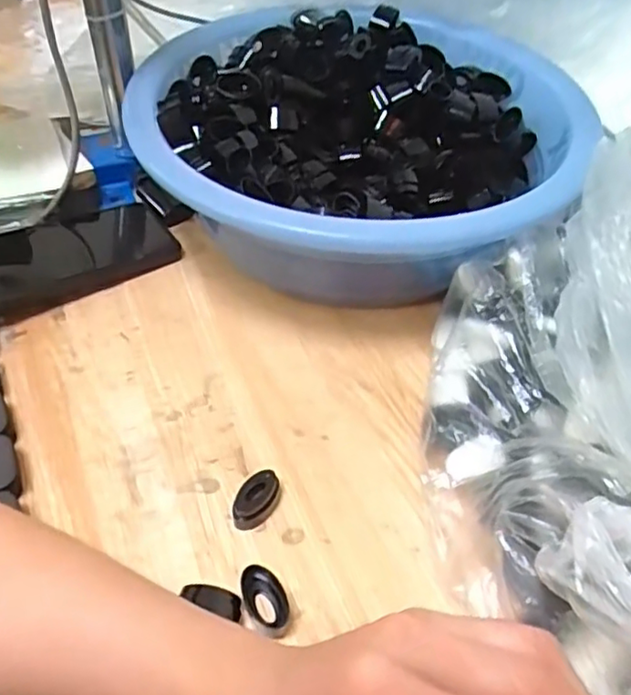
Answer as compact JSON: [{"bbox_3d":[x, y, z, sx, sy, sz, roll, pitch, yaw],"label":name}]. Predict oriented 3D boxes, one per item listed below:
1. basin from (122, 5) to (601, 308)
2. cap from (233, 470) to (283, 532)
[{"bbox_3d":[0.032,-0.171,0.499,0.326,0.107,0.331,1,48,-1],"label":"basin"},{"bbox_3d":[-0.033,0.087,0.351,0.016,0.020,0.033,30,54,22],"label":"cap"}]

